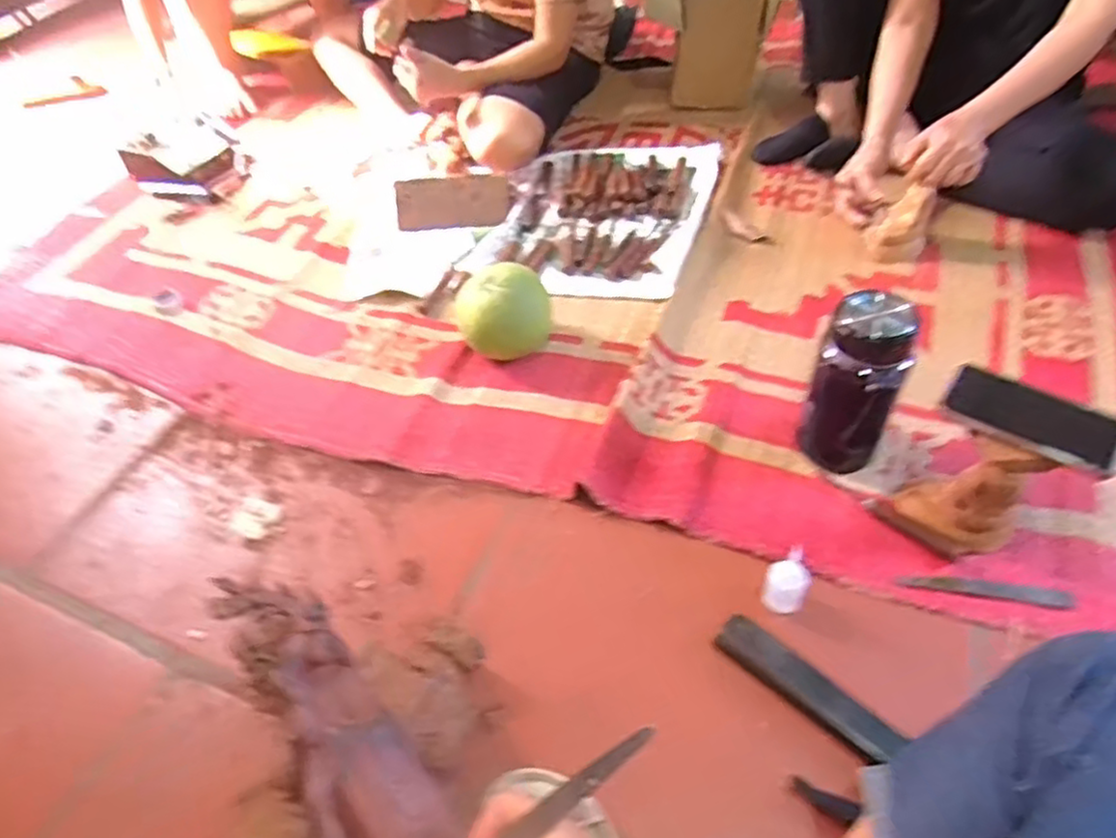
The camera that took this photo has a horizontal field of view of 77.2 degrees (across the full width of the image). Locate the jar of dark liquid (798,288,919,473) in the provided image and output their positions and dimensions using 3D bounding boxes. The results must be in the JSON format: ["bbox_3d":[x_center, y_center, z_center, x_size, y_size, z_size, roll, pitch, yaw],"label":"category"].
[{"bbox_3d":[0.333,-0.032,0.785,0.093,0.215,0.074,32,60,28],"label":"jar of dark liquid"}]

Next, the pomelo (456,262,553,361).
[{"bbox_3d":[-0.077,-0.159,1.017,0.133,0.124,0.140,-5,48,0],"label":"pomelo"}]

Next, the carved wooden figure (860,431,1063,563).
[{"bbox_3d":[0.415,0.071,0.727,0.133,0.176,0.061,31,59,28],"label":"carved wooden figure"}]

